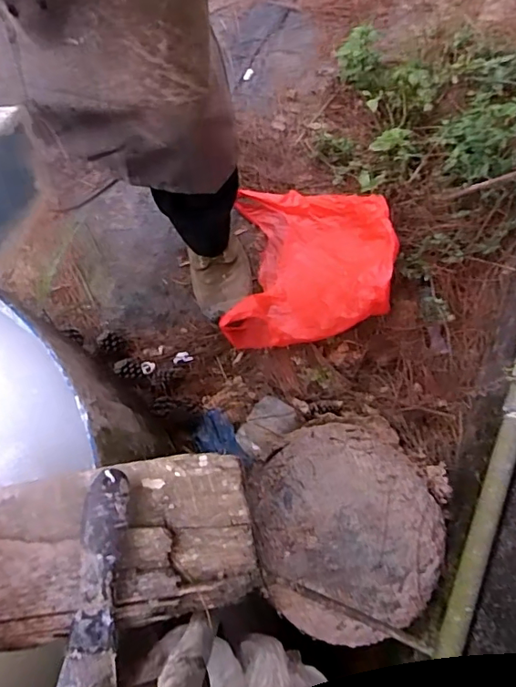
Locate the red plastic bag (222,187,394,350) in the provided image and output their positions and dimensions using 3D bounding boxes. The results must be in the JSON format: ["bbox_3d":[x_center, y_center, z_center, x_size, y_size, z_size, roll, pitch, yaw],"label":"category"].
[{"bbox_3d":[0.082,-0.143,0.866,0.252,0.108,0.281,7,74,1],"label":"red plastic bag"}]

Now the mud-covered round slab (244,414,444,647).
[{"bbox_3d":[0.122,0.230,0.690,0.237,0.161,0.280,-17,75,-5],"label":"mud-covered round slab"}]

